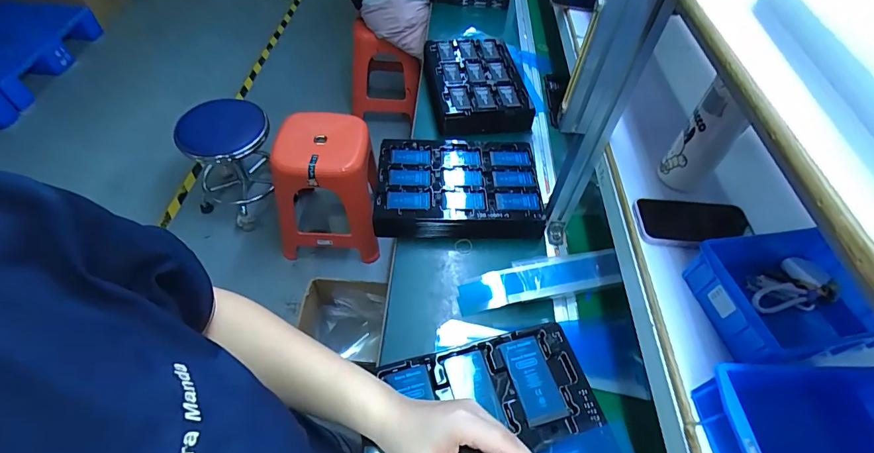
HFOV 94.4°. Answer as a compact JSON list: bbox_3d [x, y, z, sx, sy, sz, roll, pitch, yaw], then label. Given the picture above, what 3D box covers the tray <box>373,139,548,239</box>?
[{"bbox_3d":[0.042,-0.083,0.858,0.332,0.065,0.239,2,52,-3],"label":"tray"}]

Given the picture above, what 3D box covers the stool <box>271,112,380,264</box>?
[{"bbox_3d":[-0.406,-0.138,1.495,0.352,0.430,0.354,-5,53,-8],"label":"stool"}]

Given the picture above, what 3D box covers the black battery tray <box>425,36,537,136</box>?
[{"bbox_3d":[0.096,-0.376,1.083,0.236,0.081,0.328,-6,53,-9],"label":"black battery tray"}]

